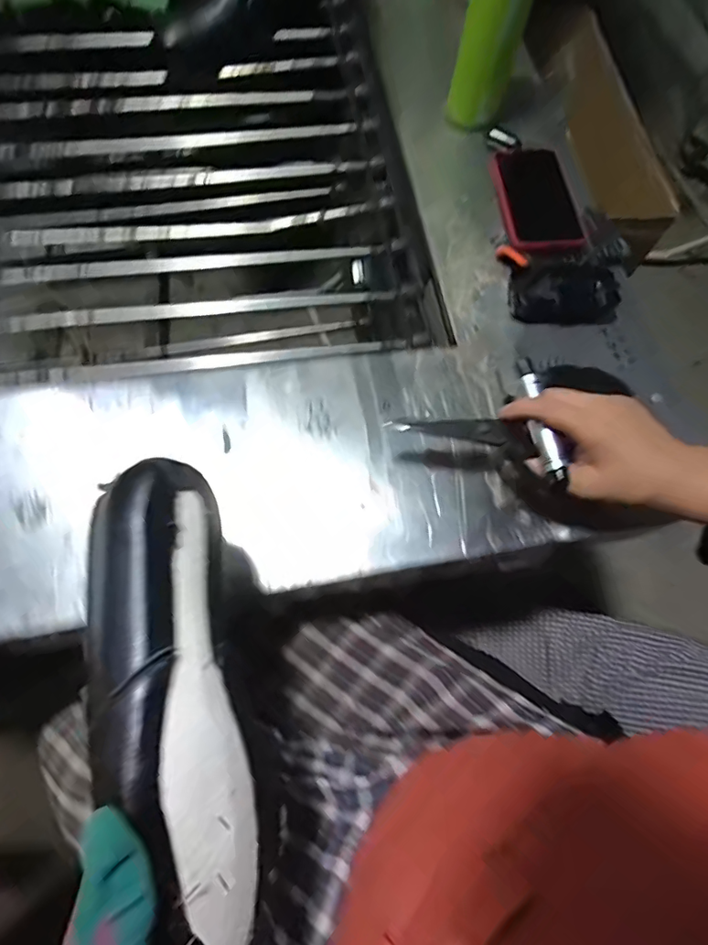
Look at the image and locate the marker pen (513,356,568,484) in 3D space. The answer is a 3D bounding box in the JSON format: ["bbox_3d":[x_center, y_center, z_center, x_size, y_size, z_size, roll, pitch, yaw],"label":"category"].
[{"bbox_3d":[0.150,-0.047,0.417,0.021,0.018,0.111,-8,73,-6],"label":"marker pen"}]

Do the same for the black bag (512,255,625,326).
[{"bbox_3d":[0.216,-0.188,0.529,0.112,0.032,0.065,-2,70,-5],"label":"black bag"}]

